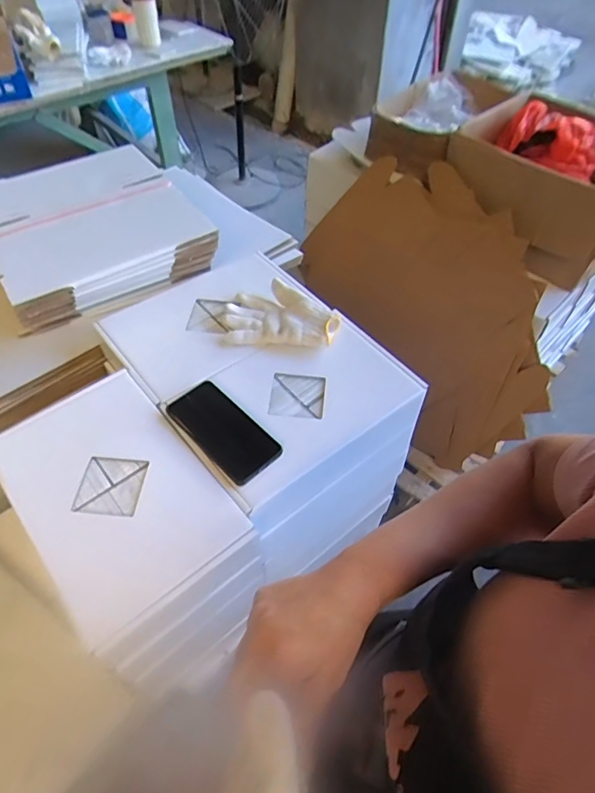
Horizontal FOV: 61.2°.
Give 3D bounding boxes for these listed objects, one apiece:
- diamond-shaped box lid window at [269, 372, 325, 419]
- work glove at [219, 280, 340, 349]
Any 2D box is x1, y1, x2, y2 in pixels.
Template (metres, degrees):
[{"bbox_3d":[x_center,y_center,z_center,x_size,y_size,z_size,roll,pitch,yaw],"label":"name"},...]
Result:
[{"bbox_3d":[0.000,-0.002,0.778,0.082,0.009,0.083,3,53,4],"label":"diamond-shaped box lid window"},{"bbox_3d":[-0.029,-0.140,0.864,0.196,0.034,0.127,7,53,7],"label":"work glove"}]

